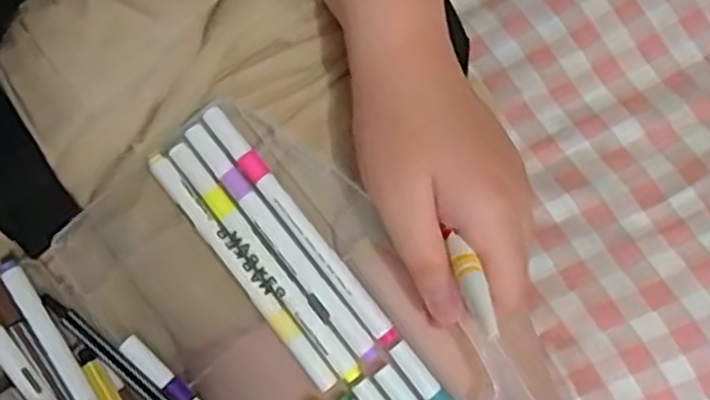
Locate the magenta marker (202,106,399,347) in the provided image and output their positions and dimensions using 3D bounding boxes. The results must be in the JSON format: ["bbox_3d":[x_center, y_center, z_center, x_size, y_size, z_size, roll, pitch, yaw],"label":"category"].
[{"bbox_3d":[-0.026,0.011,0.336,0.010,0.014,0.132,-38,78,-9],"label":"magenta marker"}]

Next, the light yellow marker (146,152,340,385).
[{"bbox_3d":[-0.053,0.032,0.338,0.010,0.015,0.131,-38,78,-9],"label":"light yellow marker"}]

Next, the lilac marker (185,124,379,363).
[{"bbox_3d":[-0.034,0.019,0.337,0.010,0.014,0.131,-38,78,-9],"label":"lilac marker"}]

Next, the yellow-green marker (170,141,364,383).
[{"bbox_3d":[-0.042,0.028,0.337,0.011,0.014,0.132,-38,78,-9],"label":"yellow-green marker"}]

